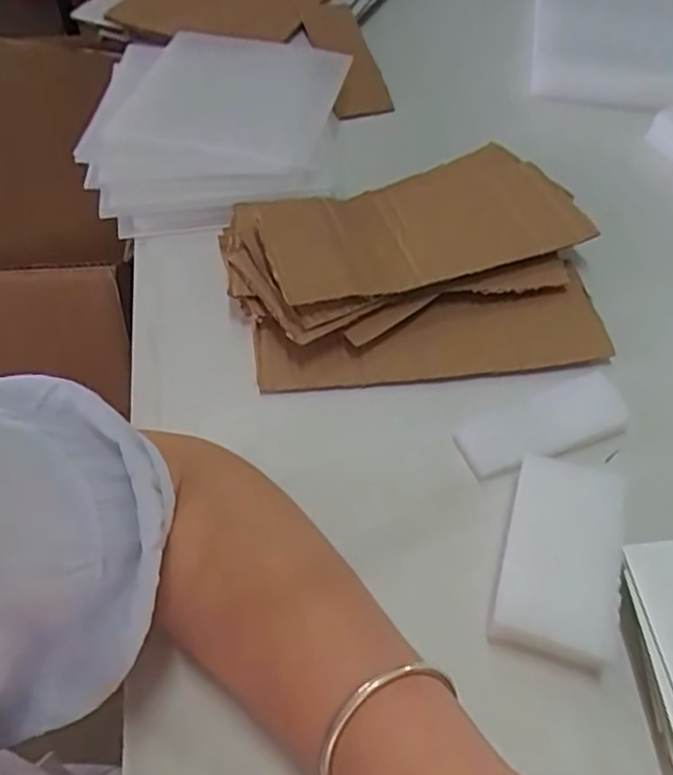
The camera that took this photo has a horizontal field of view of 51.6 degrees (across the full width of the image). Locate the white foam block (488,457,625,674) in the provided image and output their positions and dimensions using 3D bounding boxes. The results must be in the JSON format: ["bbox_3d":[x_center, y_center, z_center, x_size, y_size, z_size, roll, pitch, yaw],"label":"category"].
[{"bbox_3d":[0.115,0.087,0.359,0.057,0.020,0.100,15,55,10],"label":"white foam block"}]

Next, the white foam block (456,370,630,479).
[{"bbox_3d":[0.124,0.022,0.412,0.104,0.011,0.039,-19,56,-14],"label":"white foam block"}]

